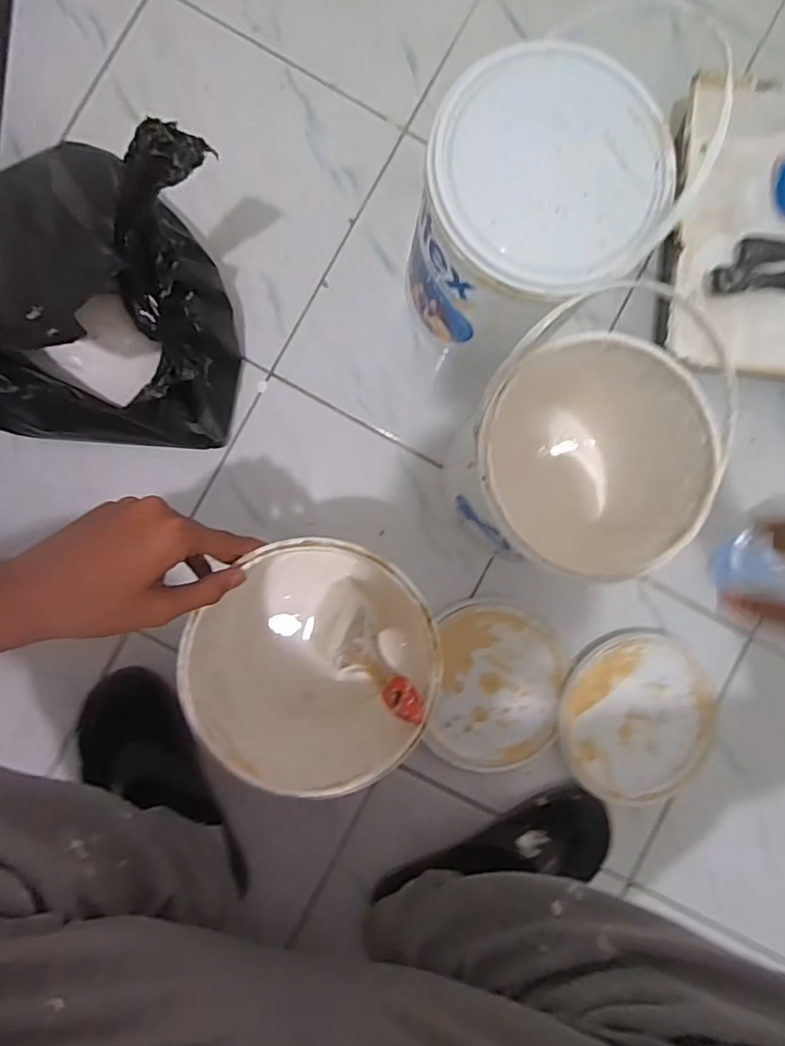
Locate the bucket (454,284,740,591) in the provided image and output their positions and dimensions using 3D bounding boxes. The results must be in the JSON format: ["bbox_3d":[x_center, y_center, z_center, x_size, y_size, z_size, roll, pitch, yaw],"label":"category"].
[{"bbox_3d":[0.152,-0.067,0.489,0.190,0.191,0.212,1,90,-4],"label":"bucket"}]

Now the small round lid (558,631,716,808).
[{"bbox_3d":[0.264,0.213,0.586,0.170,0.014,0.182,0,90,-4],"label":"small round lid"}]

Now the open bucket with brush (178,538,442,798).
[{"bbox_3d":[-0.058,0.103,0.460,0.171,0.175,0.174,0,90,-4],"label":"open bucket with brush"}]

